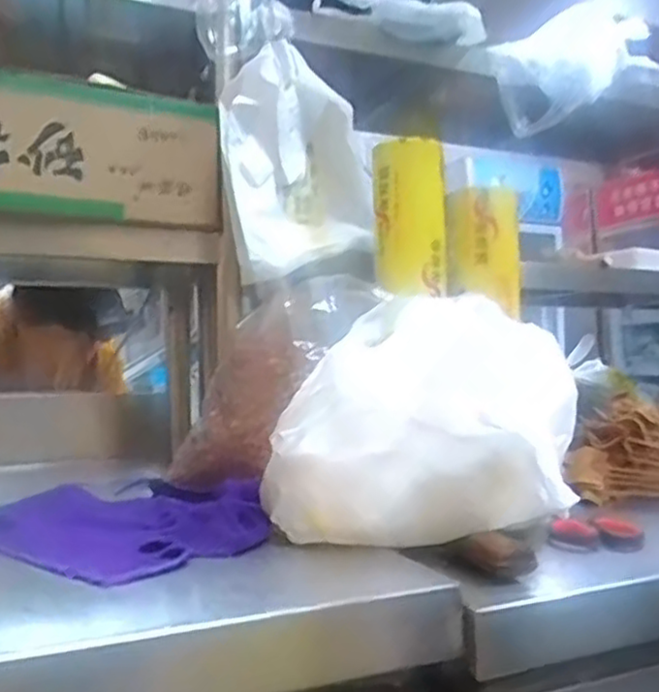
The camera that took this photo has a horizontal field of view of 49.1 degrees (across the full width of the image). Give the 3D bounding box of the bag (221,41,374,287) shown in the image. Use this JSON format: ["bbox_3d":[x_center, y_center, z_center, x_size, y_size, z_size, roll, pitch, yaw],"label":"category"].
[{"bbox_3d":[-0.031,-0.211,0.872,0.099,0.254,0.232,-1,-1,20],"label":"bag"}]

